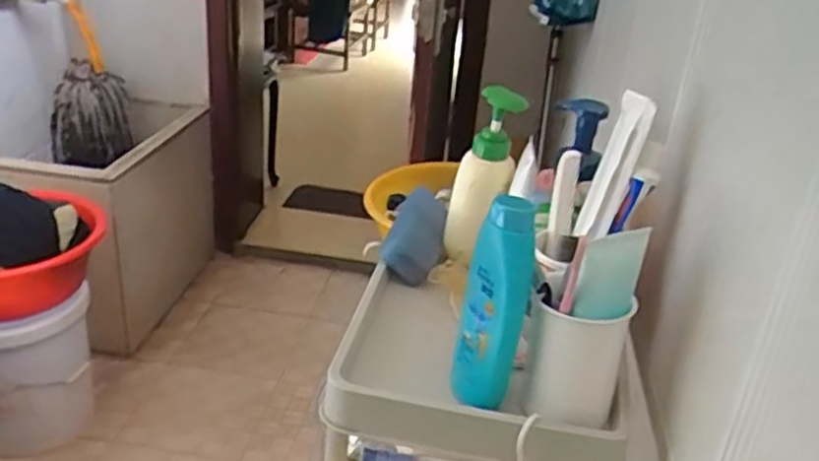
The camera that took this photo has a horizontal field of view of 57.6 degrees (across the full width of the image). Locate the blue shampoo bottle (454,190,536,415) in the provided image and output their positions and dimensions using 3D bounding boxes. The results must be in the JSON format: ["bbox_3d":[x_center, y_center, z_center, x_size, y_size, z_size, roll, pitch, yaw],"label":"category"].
[{"bbox_3d":[0.061,0.059,0.549,0.051,0.168,0.031,8,26,6],"label":"blue shampoo bottle"}]

